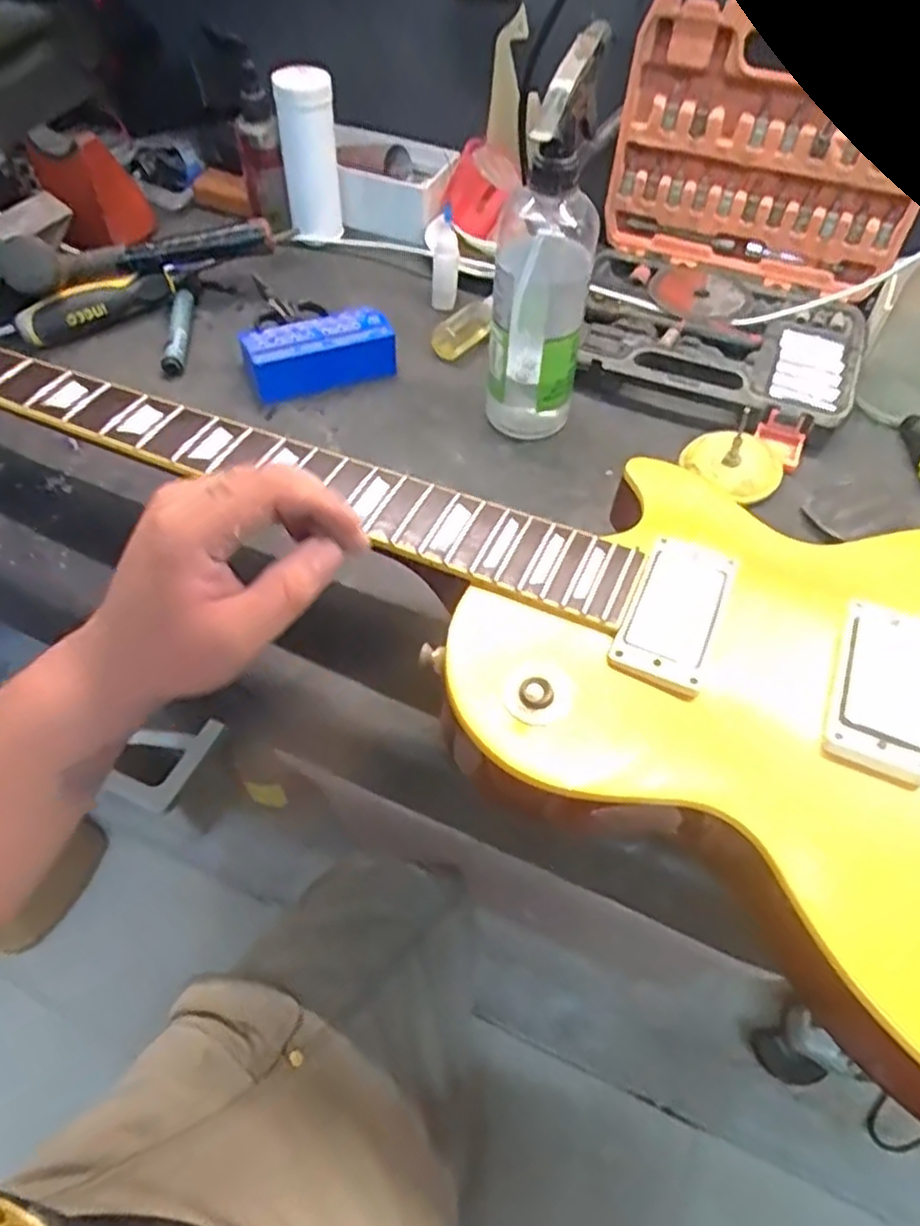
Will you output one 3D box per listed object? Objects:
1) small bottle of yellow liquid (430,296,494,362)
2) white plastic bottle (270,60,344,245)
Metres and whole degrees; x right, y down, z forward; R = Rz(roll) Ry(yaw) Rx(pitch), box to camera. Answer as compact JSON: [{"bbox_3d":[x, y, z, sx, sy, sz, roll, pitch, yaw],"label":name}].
[{"bbox_3d":[0.006,-0.246,0.659,0.029,0.022,0.071,36,72,24],"label":"small bottle of yellow liquid"},{"bbox_3d":[-0.141,-0.429,0.724,0.052,0.136,0.048,-8,52,-8],"label":"white plastic bottle"}]

